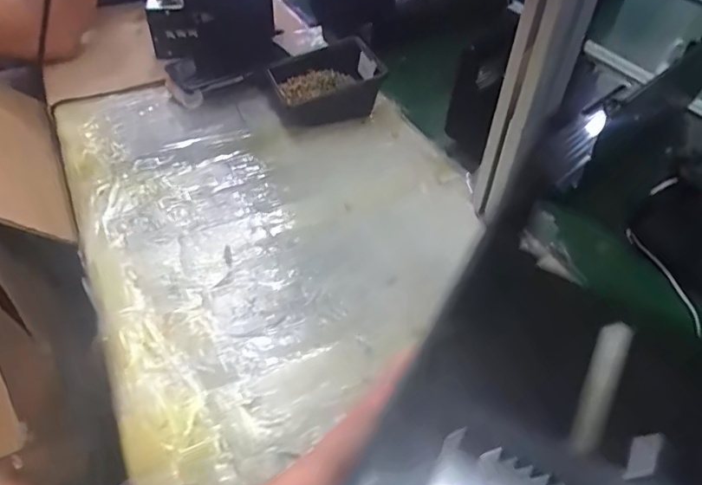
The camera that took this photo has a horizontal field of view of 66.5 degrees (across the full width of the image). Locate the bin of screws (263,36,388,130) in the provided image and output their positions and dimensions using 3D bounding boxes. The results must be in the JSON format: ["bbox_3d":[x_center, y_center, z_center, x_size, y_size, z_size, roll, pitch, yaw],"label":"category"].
[{"bbox_3d":[-0.037,-0.212,0.718,0.140,0.071,0.109,-10,46,-12],"label":"bin of screws"}]

